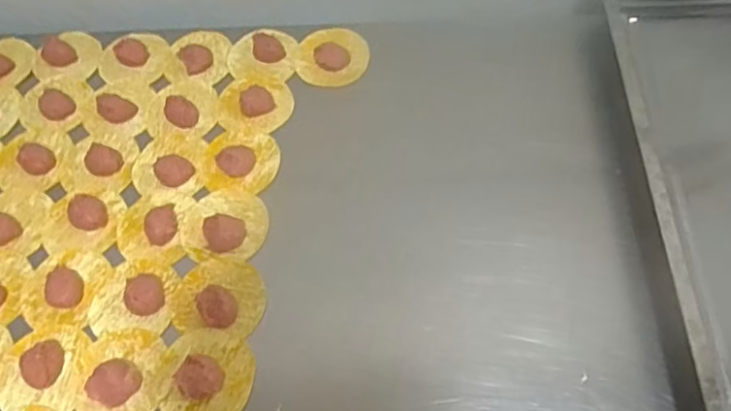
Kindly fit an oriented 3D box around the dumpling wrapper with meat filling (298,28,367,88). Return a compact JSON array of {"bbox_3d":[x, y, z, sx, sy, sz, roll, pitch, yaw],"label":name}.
[{"bbox_3d":[-0.036,-0.169,0.659,0.075,0.018,0.082,-1,61,2],"label":"dumpling wrapper with meat filling"}]

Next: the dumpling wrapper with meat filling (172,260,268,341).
[{"bbox_3d":[-0.130,0.079,0.524,0.077,0.027,0.068,6,62,6],"label":"dumpling wrapper with meat filling"}]

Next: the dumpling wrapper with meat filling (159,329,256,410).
[{"bbox_3d":[-0.135,0.141,0.485,0.077,0.025,0.080,-1,61,2],"label":"dumpling wrapper with meat filling"}]

